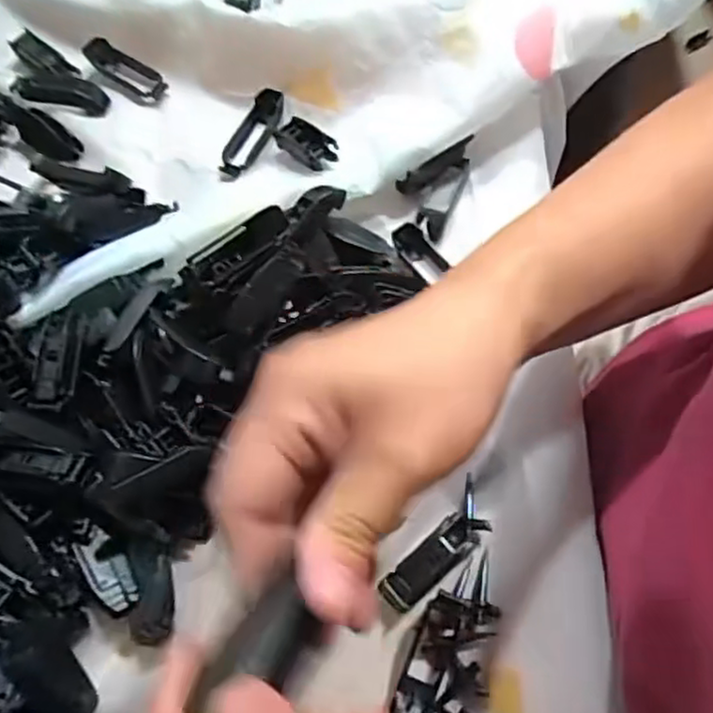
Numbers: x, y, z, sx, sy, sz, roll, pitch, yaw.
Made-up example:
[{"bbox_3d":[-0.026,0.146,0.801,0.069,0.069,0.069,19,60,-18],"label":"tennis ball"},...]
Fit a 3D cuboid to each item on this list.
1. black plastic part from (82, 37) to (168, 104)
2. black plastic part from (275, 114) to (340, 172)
[{"bbox_3d":[-0.144,-0.177,0.430,0.057,0.009,0.019,34,72,2],"label":"black plastic part"},{"bbox_3d":[-0.031,-0.120,0.387,0.019,0.013,0.046,-42,56,-14],"label":"black plastic part"}]

